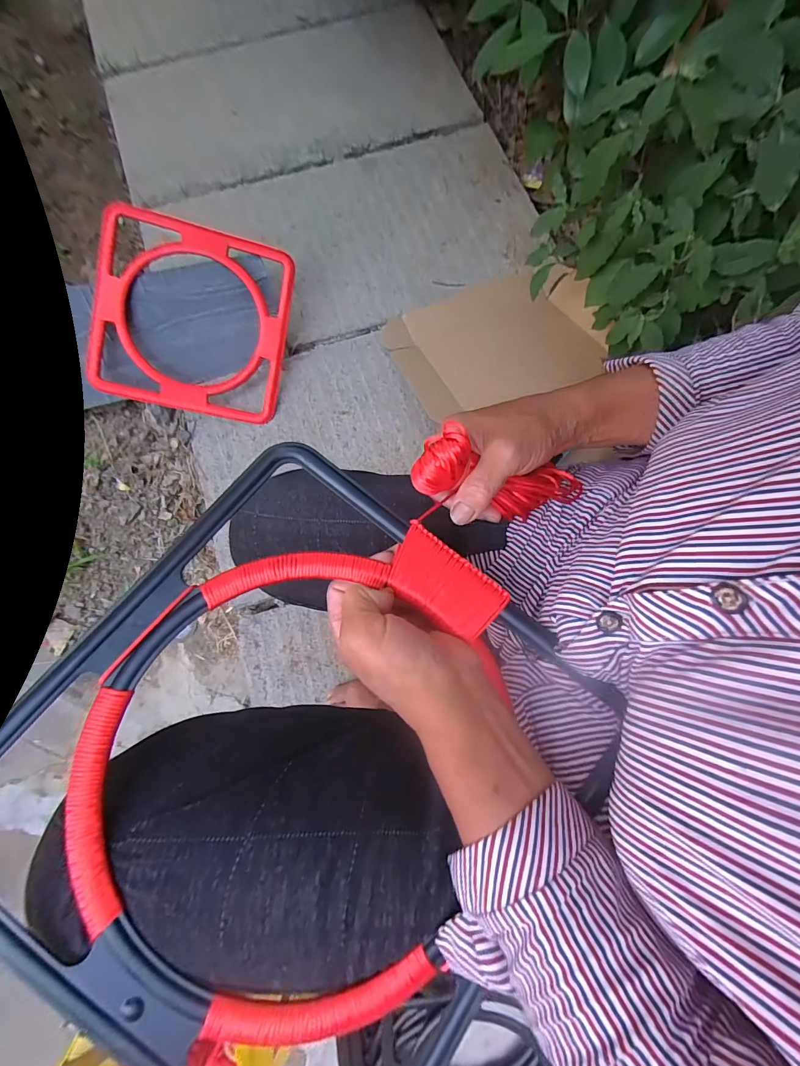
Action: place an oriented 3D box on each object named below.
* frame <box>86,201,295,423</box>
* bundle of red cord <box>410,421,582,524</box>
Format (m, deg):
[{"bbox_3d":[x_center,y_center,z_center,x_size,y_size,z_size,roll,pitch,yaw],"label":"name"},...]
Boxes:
[{"bbox_3d":[-0.390,-0.401,0.764,0.334,0.028,0.328,10,97,-13],"label":"frame"},{"bbox_3d":[0.080,-0.036,0.309,0.147,0.046,0.056,8,77,-28],"label":"bundle of red cord"}]

